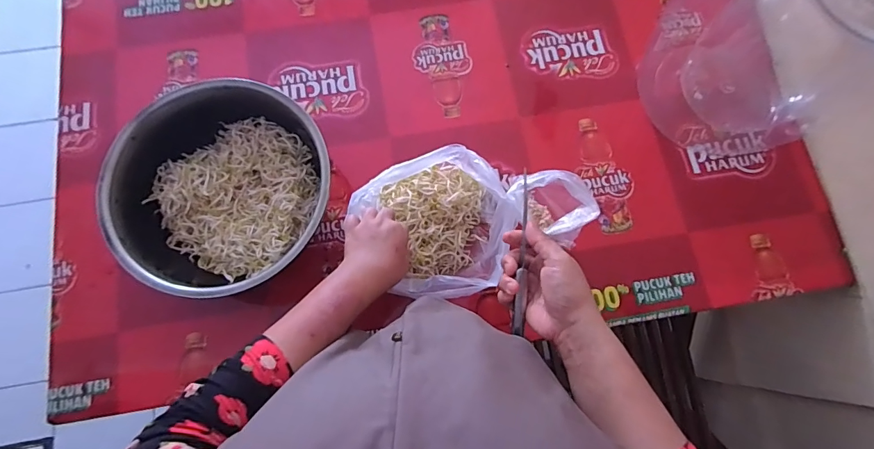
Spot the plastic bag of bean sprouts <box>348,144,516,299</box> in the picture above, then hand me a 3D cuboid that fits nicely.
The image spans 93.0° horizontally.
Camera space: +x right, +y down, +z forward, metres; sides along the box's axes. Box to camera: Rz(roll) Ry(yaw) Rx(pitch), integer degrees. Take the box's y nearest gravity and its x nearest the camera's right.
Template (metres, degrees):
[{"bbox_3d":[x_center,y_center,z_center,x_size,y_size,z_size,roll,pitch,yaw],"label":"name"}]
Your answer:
[{"bbox_3d":[-0.006,0.003,0.585,0.203,0.109,0.196,-9,78,-3],"label":"plastic bag of bean sprouts"}]

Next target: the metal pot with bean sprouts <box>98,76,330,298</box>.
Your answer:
[{"bbox_3d":[-0.294,-0.044,0.601,0.289,0.120,0.284,0,78,-1],"label":"metal pot with bean sprouts"}]

